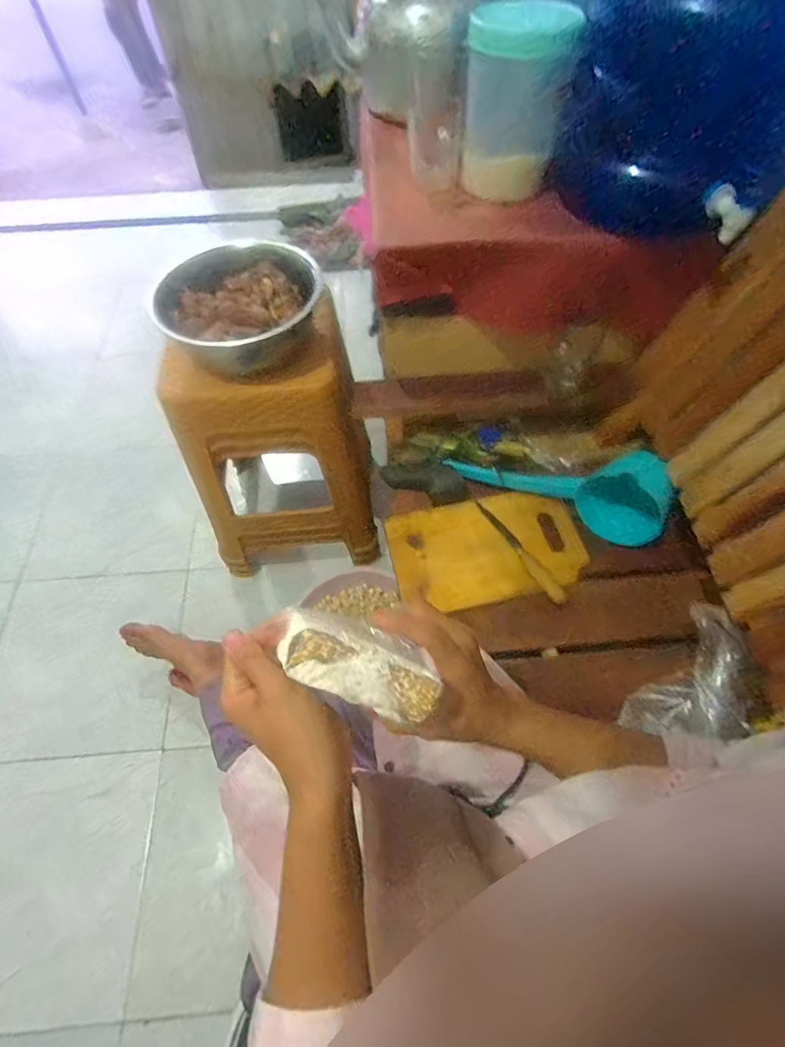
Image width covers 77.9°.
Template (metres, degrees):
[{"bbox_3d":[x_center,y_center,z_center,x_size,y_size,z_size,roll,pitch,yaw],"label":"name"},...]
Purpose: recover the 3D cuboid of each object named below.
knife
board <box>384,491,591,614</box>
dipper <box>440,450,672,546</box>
[{"bbox_3d":[0.196,0.036,0.746,0.025,0.021,0.205,-26,63,-13],"label":"knife"},{"bbox_3d":[0.148,0.036,0.764,0.294,0.025,0.178,-10,60,-5],"label":"board"},{"bbox_3d":[0.263,-0.063,0.795,0.338,0.096,0.115,12,59,28],"label":"dipper"}]

